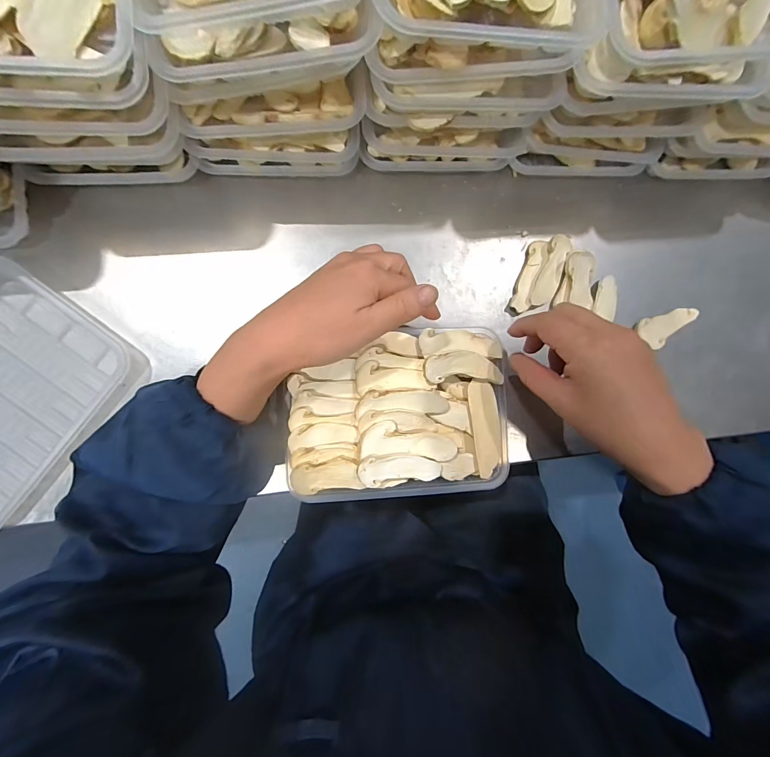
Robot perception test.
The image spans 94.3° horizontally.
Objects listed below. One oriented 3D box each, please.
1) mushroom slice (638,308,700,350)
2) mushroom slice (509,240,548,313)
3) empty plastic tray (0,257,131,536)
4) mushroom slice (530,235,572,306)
[{"bbox_3d":[0.266,-0.047,0.336,0.057,0.010,0.029,-17,89,-7],"label":"mushroom slice"},{"bbox_3d":[0.133,-0.093,0.326,0.017,0.004,0.069,18,83,11],"label":"mushroom slice"},{"bbox_3d":[-0.302,0.018,0.273,0.139,0.017,0.183,36,84,-3],"label":"empty plastic tray"},{"bbox_3d":[0.152,-0.098,0.329,0.021,0.013,0.068,22,85,-4],"label":"mushroom slice"}]

